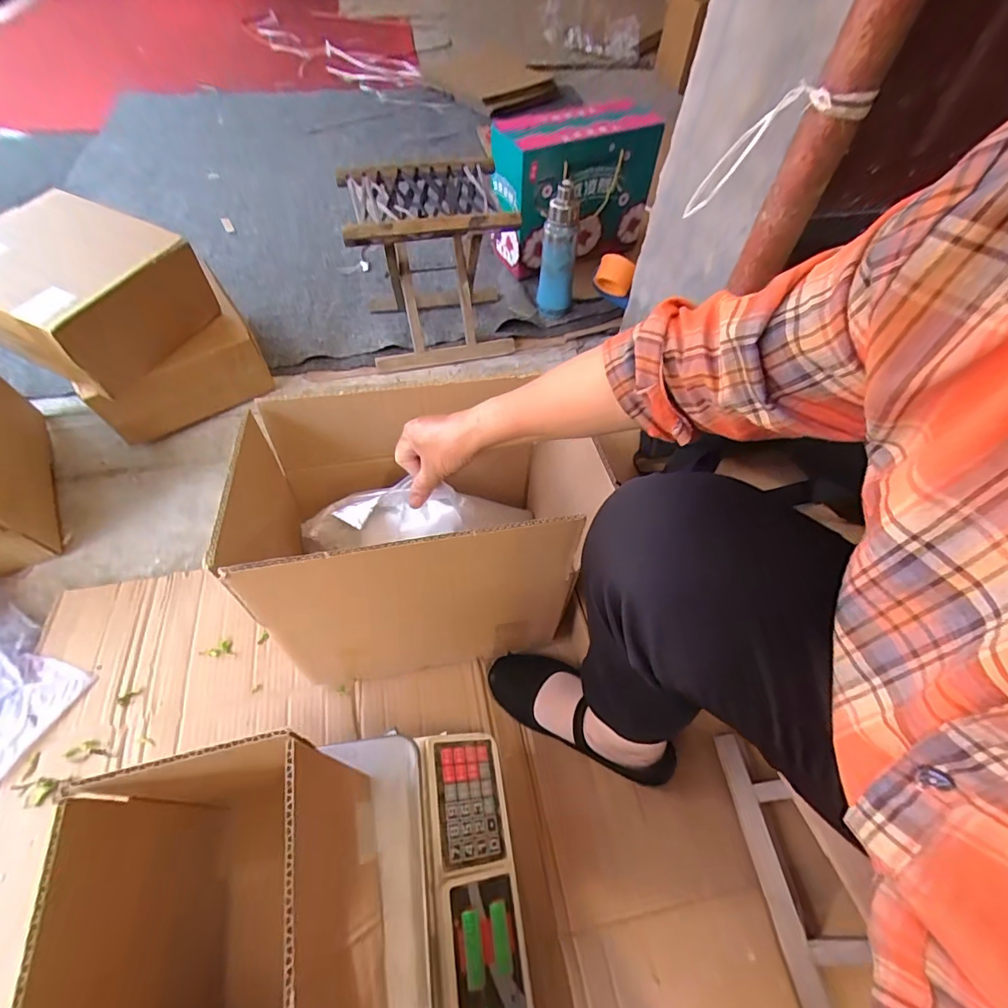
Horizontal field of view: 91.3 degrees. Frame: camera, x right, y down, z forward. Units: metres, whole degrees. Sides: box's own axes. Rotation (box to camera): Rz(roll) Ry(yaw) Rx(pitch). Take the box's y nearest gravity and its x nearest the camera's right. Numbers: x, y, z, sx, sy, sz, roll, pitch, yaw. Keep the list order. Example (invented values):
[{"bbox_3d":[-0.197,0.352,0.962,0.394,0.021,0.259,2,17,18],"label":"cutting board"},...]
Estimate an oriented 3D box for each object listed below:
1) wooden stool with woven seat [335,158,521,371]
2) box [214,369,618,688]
[{"bbox_3d":[-0.134,-0.449,0.944,0.279,0.296,0.221,-4,55,-6],"label":"wooden stool with woven seat"},{"bbox_3d":[-0.088,0.032,0.589,0.344,0.281,0.226,-8,56,-9],"label":"box"}]

